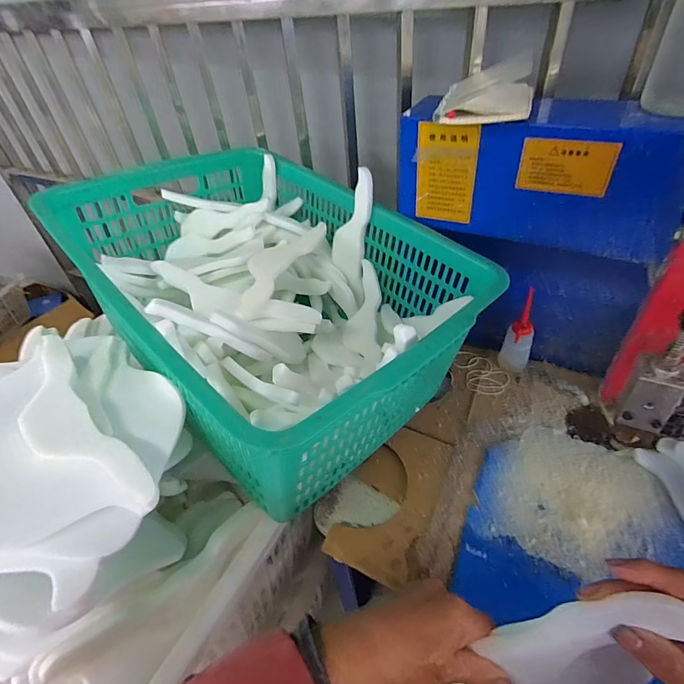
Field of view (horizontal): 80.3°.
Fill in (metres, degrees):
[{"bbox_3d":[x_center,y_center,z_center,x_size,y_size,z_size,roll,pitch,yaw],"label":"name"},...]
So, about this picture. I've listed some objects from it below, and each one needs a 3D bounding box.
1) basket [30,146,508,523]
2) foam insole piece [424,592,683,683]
[{"bbox_3d":[-0.104,-0.077,0.601,0.386,0.253,0.567,-37,51,-27],"label":"basket"},{"bbox_3d":[0.166,0.269,0.322,0.104,0.239,0.024,39,23,-9],"label":"foam insole piece"}]

